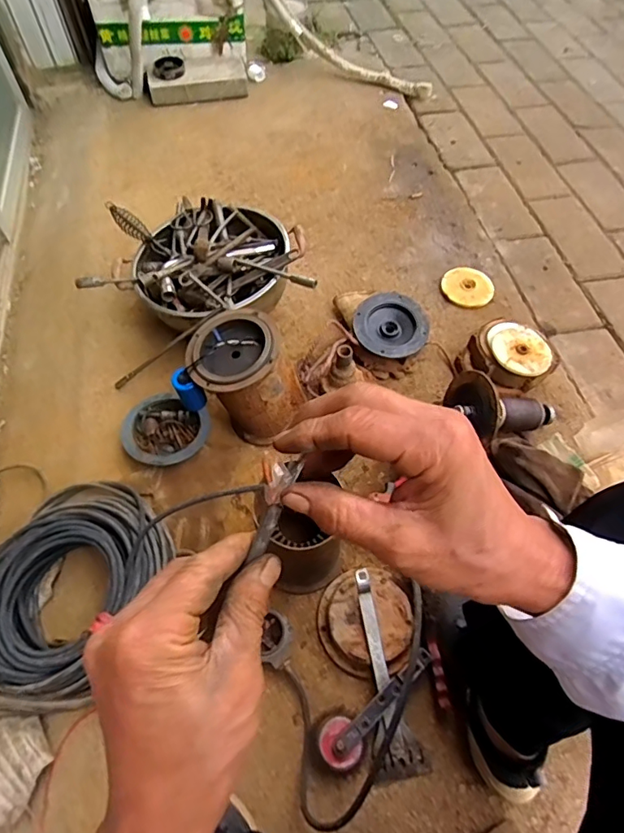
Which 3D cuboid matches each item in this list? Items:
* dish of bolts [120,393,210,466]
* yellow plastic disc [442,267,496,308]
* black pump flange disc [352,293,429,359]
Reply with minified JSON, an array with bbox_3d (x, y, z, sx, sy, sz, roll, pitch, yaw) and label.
[{"bbox_3d":[-0.255,0.029,0.887,0.144,0.037,0.135,26,60,15],"label":"dish of bolts"},{"bbox_3d":[0.335,-0.279,1.091,0.112,0.018,0.105,20,58,12],"label":"yellow plastic disc"},{"bbox_3d":[0.149,-0.173,0.963,0.137,0.034,0.134,0,59,0],"label":"black pump flange disc"}]

